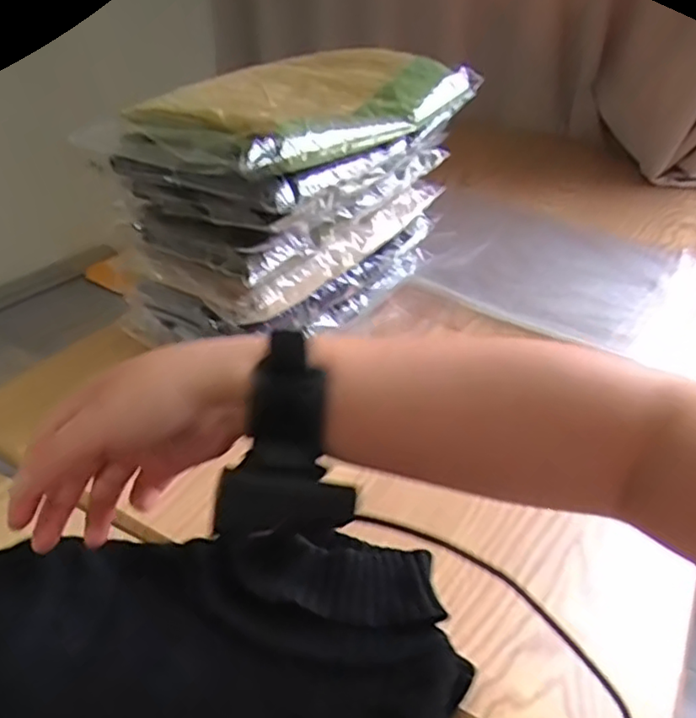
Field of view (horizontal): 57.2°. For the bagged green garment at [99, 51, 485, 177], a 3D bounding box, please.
[{"bbox_3d":[-0.048,-0.217,0.530,0.193,0.036,0.267,26,43,28],"label":"bagged green garment"}]

